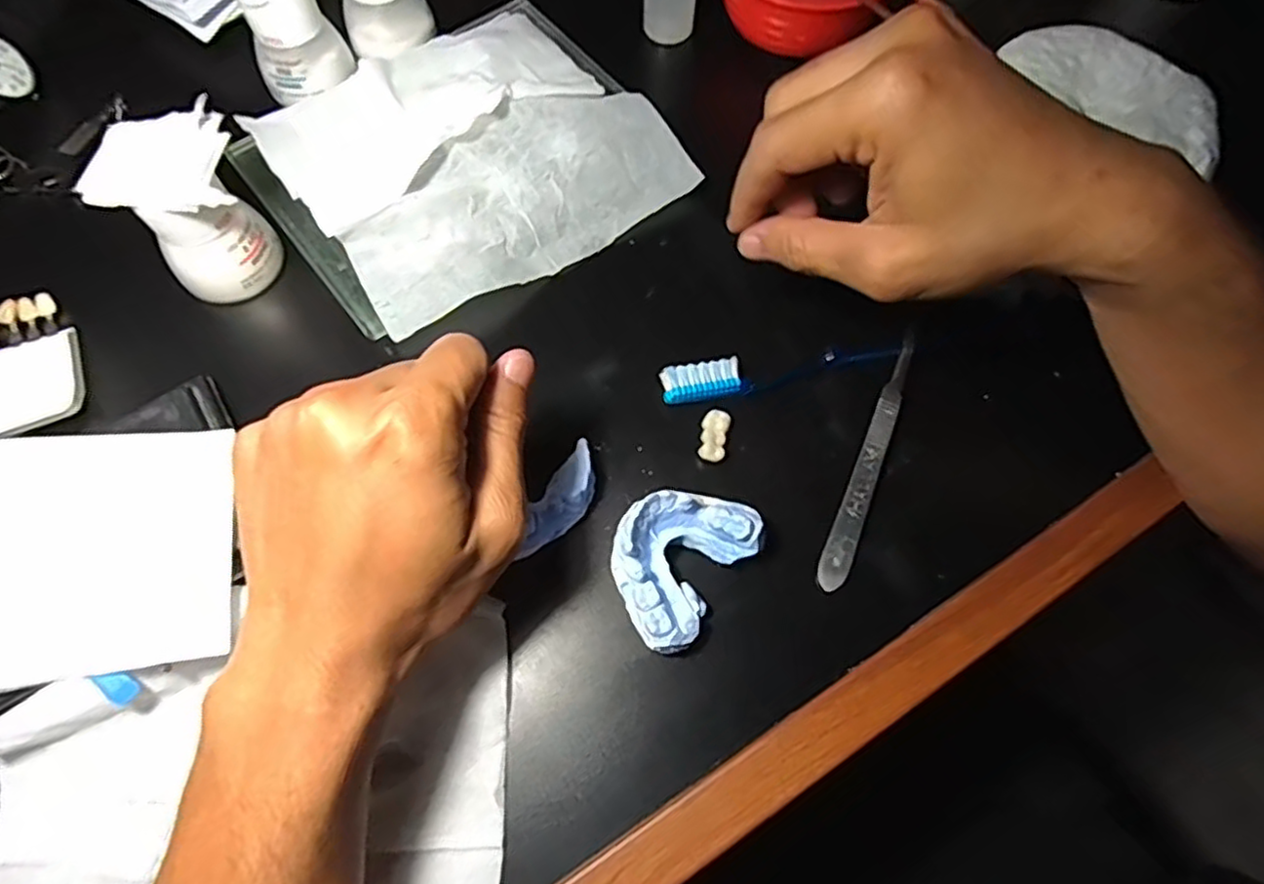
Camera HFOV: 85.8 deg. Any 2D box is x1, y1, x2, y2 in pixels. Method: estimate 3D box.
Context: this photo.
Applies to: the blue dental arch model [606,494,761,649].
[{"bbox_3d":[0.018,0.047,0.284,0.049,0.029,0.068,37,72,12],"label":"blue dental arch model"}]

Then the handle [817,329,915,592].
[{"bbox_3d":[0.109,0.006,0.311,0.012,0.004,0.127,19,73,16],"label":"handle"}]

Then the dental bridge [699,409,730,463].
[{"bbox_3d":[0.038,-0.002,0.315,0.012,0.008,0.024,11,69,2],"label":"dental bridge"}]

